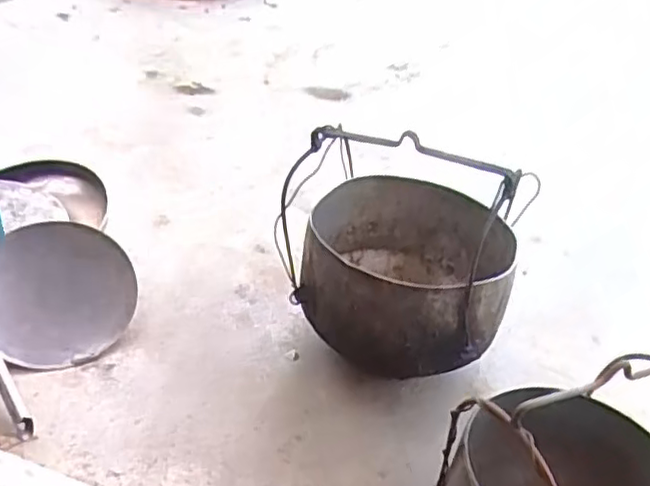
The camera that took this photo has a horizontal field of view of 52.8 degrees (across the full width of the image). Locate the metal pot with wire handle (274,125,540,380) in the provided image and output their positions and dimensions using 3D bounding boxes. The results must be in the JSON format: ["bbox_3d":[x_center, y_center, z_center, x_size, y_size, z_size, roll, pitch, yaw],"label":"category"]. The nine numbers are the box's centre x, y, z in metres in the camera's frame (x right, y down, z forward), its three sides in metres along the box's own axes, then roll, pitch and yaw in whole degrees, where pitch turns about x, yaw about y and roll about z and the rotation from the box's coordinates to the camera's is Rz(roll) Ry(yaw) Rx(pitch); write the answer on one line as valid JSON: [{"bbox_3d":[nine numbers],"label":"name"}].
[{"bbox_3d":[0.121,-0.011,0.948,0.296,0.263,0.367,13,33,14],"label":"metal pot with wire handle"}]

